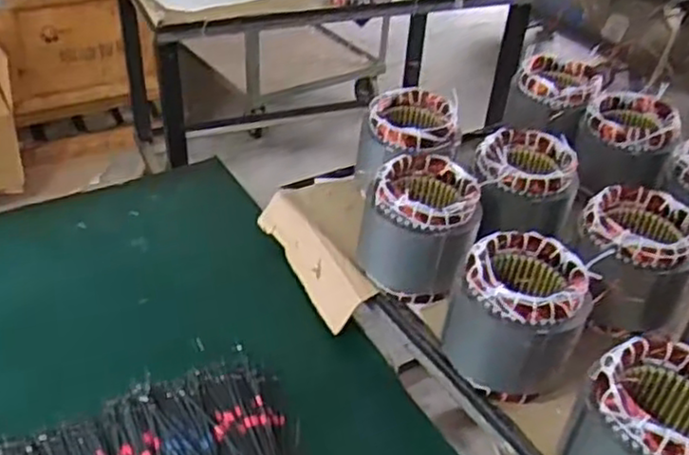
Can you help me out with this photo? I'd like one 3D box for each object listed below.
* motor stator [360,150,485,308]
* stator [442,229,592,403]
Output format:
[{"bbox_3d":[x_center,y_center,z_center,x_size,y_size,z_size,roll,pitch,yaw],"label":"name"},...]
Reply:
[{"bbox_3d":[0.106,-0.002,0.998,0.143,0.152,0.143,3,37,-2],"label":"motor stator"},{"bbox_3d":[0.205,0.102,0.854,0.142,0.154,0.135,3,37,-2],"label":"stator"}]

